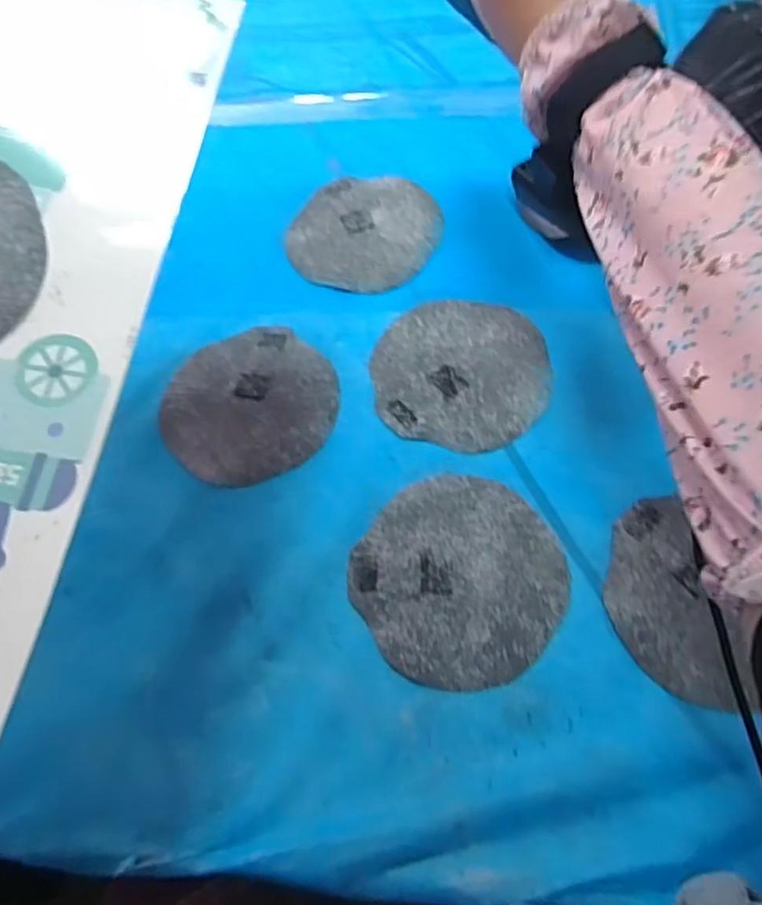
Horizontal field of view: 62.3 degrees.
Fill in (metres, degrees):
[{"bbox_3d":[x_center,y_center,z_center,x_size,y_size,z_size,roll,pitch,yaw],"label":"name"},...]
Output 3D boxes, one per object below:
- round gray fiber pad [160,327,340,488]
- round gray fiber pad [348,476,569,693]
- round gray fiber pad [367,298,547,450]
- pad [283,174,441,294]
[{"bbox_3d":[-0.111,-0.042,0.532,0.142,0.013,0.141,0,61,0],"label":"round gray fiber pad"},{"bbox_3d":[0.057,0.088,0.447,0.141,0.005,0.145,-3,62,5],"label":"round gray fiber pad"},{"bbox_3d":[0.066,-0.068,0.529,0.143,0.011,0.142,-3,62,5],"label":"round gray fiber pad"},{"bbox_3d":[-0.014,-0.215,0.611,0.136,0.009,0.143,-3,62,5],"label":"pad"}]

